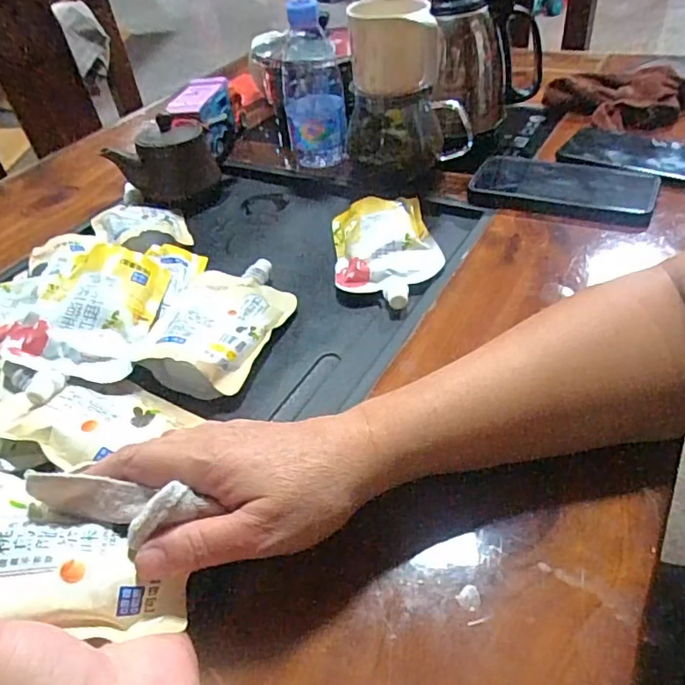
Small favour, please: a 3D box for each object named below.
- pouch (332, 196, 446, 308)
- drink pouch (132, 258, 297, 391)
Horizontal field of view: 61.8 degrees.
[{"bbox_3d":[0.038,-0.087,0.513,0.091,0.028,0.149,-5,42,3],"label":"pouch"},{"bbox_3d":[-0.098,-0.020,0.463,0.088,0.036,0.138,8,44,16],"label":"drink pouch"}]

